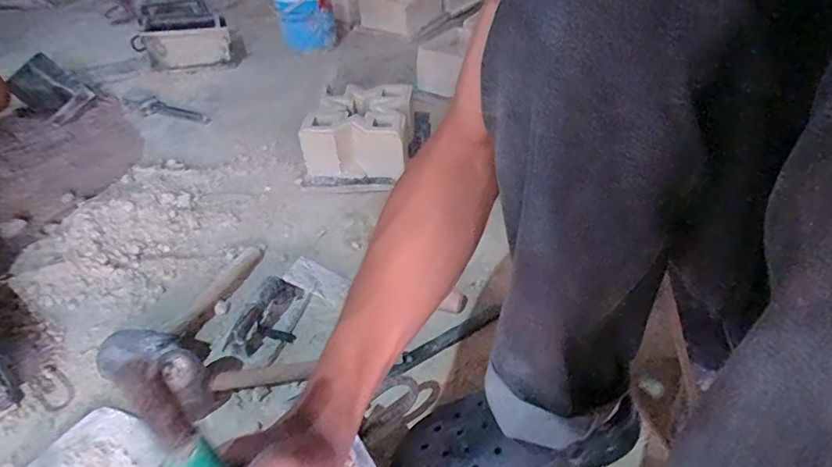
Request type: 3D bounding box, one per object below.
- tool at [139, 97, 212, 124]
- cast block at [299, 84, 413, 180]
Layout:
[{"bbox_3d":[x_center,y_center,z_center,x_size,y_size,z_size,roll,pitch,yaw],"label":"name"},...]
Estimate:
[{"bbox_3d":[-0.606,-0.297,1.218,0.220,0.018,0.059,20,45,21],"label":"tool"},{"bbox_3d":[-0.110,-0.214,1.021,0.199,0.116,0.226,2,44,8],"label":"cast block"}]

